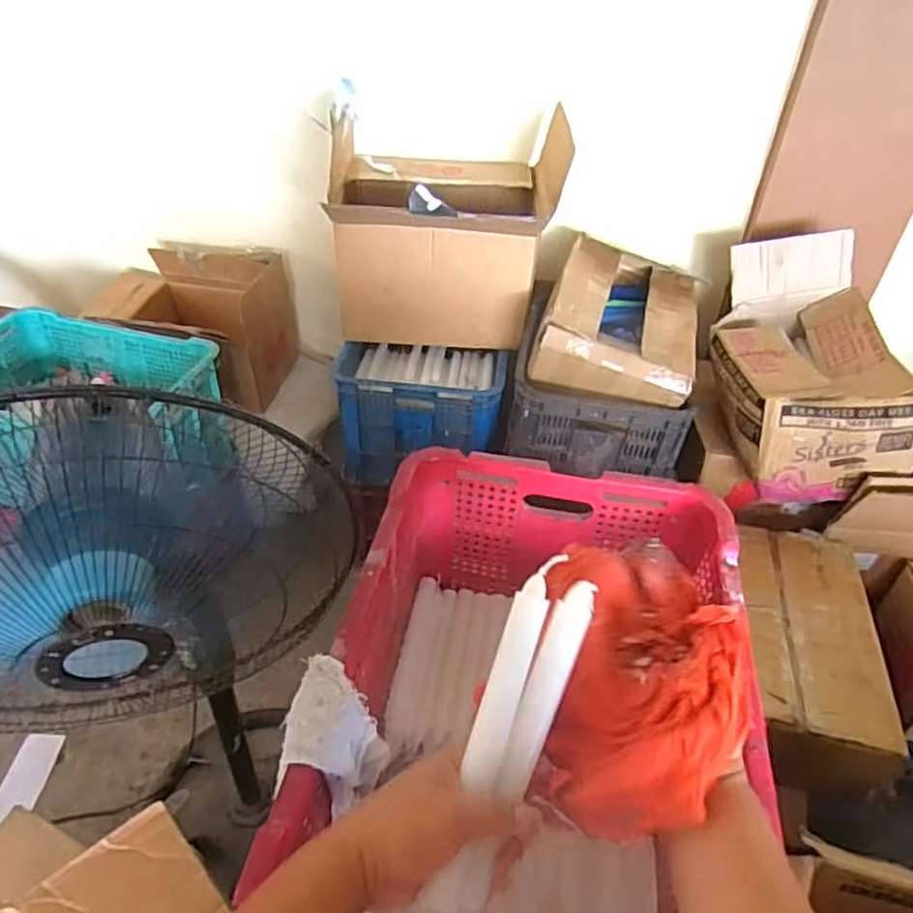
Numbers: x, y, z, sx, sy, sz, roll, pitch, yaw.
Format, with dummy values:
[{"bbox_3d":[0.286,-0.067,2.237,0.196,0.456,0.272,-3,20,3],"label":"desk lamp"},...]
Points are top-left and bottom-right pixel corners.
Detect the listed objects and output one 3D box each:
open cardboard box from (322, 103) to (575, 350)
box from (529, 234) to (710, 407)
[{"bbox_3d":[-0.021,-0.455,1.470,0.464,0.417,0.535,2,41,-1],"label":"open cardboard box"},{"bbox_3d":[0.363,-0.297,1.440,0.313,0.129,0.423,14,42,13],"label":"box"}]

